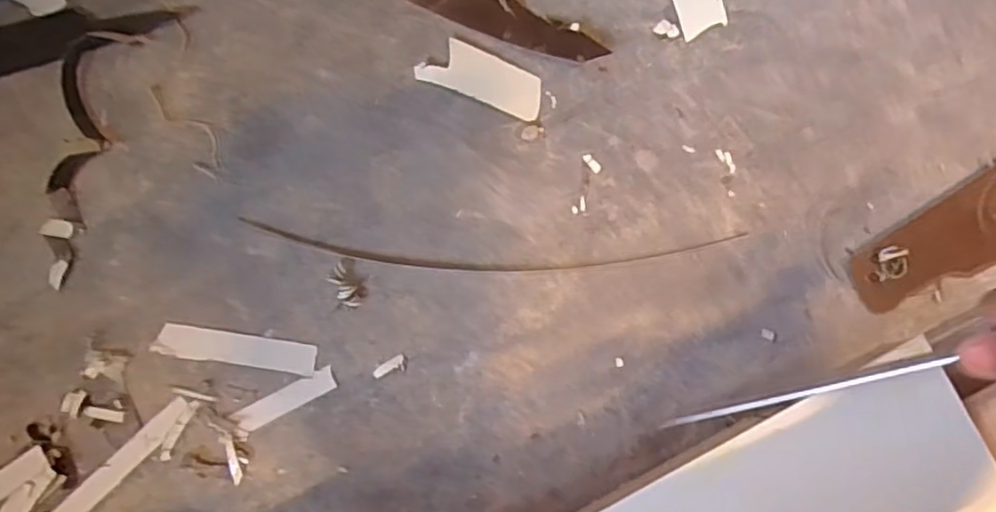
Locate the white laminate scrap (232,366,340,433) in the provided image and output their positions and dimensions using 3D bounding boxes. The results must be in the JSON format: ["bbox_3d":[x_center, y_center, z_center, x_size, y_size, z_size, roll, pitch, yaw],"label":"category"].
[{"bbox_3d":[-0.171,0.117,0.522,0.082,0.007,0.019,-27,94,-2],"label":"white laminate scrap"}]

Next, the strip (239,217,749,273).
[{"bbox_3d":[0.003,-0.005,0.550,0.417,0.009,0.039,2,84,-4],"label":"strip"}]

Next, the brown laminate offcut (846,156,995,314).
[{"bbox_3d":[0.461,-0.046,0.584,0.318,0.015,0.079,-32,88,-7],"label":"brown laminate offcut"}]

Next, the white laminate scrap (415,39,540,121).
[{"bbox_3d":[-0.013,-0.155,0.558,0.107,0.008,0.043,20,83,-2],"label":"white laminate scrap"}]

